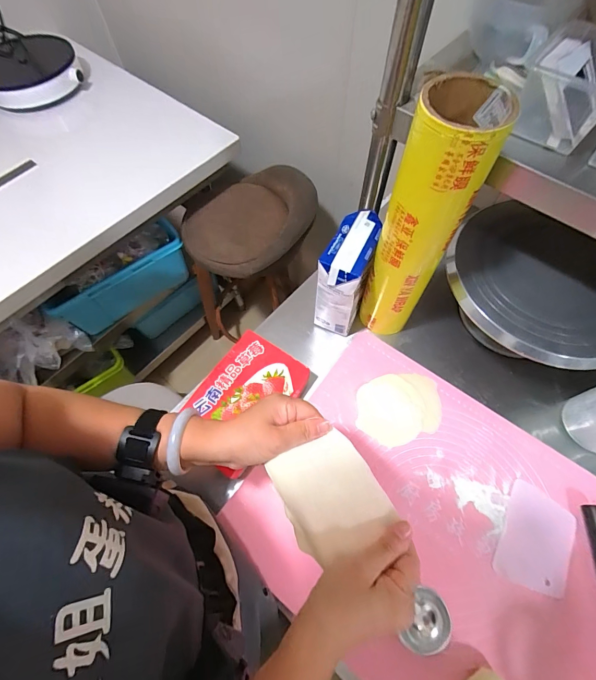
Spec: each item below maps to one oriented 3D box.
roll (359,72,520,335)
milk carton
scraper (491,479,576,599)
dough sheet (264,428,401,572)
[{"bbox_3d":[0.156,-0.130,0.467,0.085,0.363,0.094,21,66,11],"label":"roll"},{"bbox_3d":[0.079,-0.098,0.557,0.059,0.179,0.115,25,67,12],"label":"milk carton"},{"bbox_3d":[0.322,0.269,0.467,0.086,0.004,0.126,26,67,13],"label":"scraper"},{"bbox_3d":[0.030,0.144,0.322,0.087,0.015,0.096,-23,66,-10],"label":"dough sheet"}]

